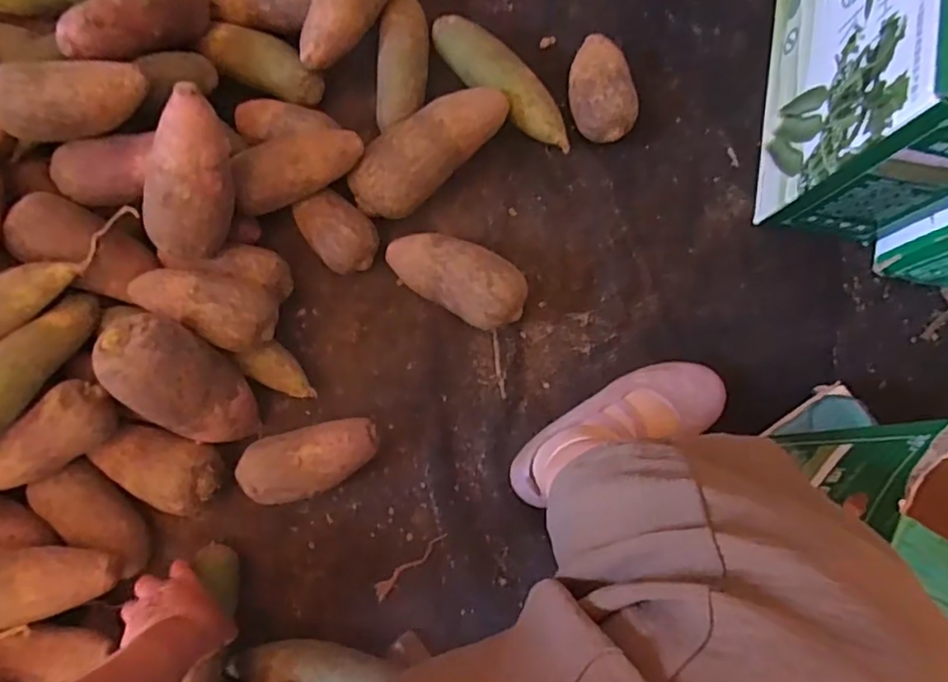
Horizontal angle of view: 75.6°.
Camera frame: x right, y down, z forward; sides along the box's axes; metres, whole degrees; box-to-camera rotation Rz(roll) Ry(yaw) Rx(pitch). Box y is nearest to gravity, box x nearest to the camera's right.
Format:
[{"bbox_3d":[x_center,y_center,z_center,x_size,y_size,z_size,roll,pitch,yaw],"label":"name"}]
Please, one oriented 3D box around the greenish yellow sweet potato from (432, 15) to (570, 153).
[{"bbox_3d":[0.033,-0.297,0.694,0.061,0.043,0.202,-42,82,-8],"label":"greenish yellow sweet potato"}]

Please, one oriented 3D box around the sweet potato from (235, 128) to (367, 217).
[{"bbox_3d":[-0.187,-0.183,0.640,0.142,0.054,0.062,-31,80,-6],"label":"sweet potato"}]

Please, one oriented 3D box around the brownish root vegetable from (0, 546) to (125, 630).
[{"bbox_3d":[-0.409,0.222,0.551,0.153,0.077,0.067,-1,78,-26],"label":"brownish root vegetable"}]

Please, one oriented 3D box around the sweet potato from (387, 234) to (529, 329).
[{"bbox_3d":[-0.018,-0.070,0.661,0.157,0.077,0.073,33,81,6],"label":"sweet potato"}]

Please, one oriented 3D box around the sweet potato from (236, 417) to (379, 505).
[{"bbox_3d":[-0.167,0.123,0.632,0.137,0.061,0.066,-17,79,-3],"label":"sweet potato"}]

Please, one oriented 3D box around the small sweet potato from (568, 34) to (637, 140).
[{"bbox_3d":[0.144,-0.285,0.701,0.074,0.056,0.115,-18,79,-4],"label":"small sweet potato"}]

